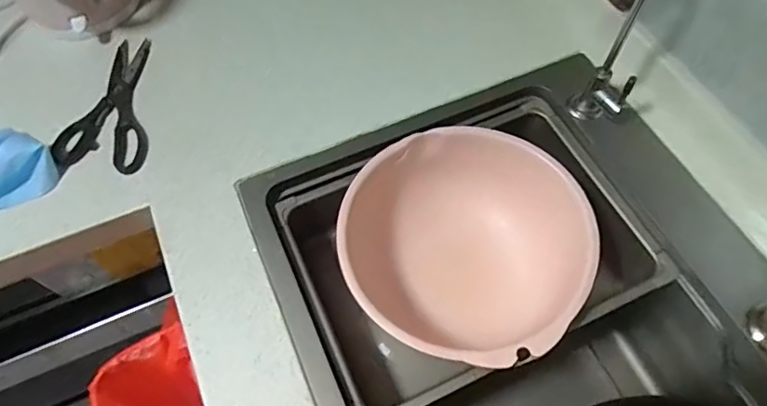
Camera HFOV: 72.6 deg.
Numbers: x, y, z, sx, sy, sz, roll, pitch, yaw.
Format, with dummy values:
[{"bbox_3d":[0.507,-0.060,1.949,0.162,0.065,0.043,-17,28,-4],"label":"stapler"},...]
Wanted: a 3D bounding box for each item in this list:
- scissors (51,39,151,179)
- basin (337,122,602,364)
[{"bbox_3d":[-0.358,-0.120,0.674,0.110,0.018,0.221,-15,56,3],"label":"scissors"},{"bbox_3d":[0.081,0.057,0.574,0.242,0.104,0.256,0,62,1],"label":"basin"}]

